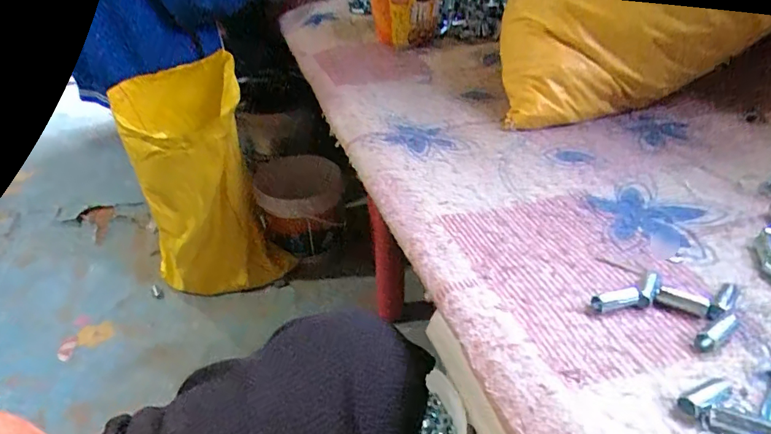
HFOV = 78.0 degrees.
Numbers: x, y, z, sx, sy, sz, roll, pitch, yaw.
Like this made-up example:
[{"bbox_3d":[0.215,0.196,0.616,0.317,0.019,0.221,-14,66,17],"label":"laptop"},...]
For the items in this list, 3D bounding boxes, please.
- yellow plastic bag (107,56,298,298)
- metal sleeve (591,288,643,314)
[{"bbox_3d":[-0.399,-0.063,1.036,0.263,0.458,0.218,-24,41,-28],"label":"yellow plastic bag"},{"bbox_3d":[0.168,0.060,0.347,0.034,0.011,0.010,-6,35,-5],"label":"metal sleeve"}]

